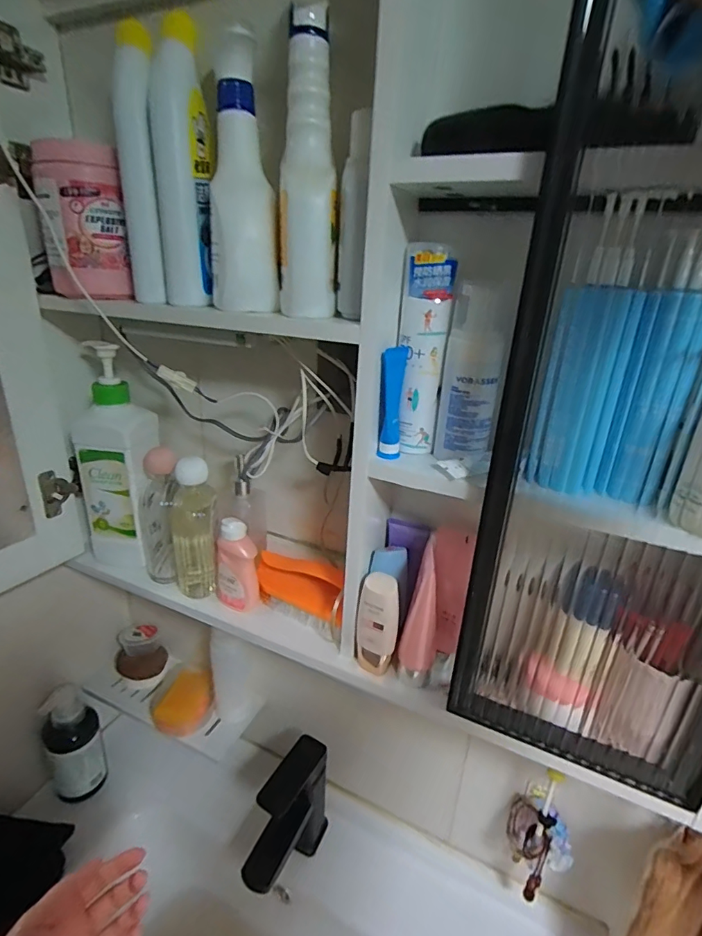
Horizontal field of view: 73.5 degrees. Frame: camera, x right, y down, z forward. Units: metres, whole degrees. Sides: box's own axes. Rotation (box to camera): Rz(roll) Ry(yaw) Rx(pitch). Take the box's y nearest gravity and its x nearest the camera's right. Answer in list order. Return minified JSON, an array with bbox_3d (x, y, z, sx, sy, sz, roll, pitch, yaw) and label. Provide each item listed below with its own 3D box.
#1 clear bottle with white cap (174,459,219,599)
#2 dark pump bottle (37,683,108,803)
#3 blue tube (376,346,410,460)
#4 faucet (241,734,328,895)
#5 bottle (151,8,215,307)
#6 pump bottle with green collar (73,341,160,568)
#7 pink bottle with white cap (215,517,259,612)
[{"bbox_3d":[-0.189,0.073,0.573,0.047,0.168,0.045,-2,23,-12],"label":"clear bottle with white cap"},{"bbox_3d":[-0.412,0.401,0.695,0.074,0.180,0.074,-13,28,-34],"label":"dark pump bottle"},{"bbox_3d":[0.037,-0.056,0.414,0.016,0.097,0.024,13,25,23],"label":"blue tube"},{"bbox_3d":[-0.088,0.468,0.606,0.055,0.162,0.149,16,26,28],"label":"faucet"},{"bbox_3d":[-0.158,-0.286,0.447,0.049,0.238,0.067,-3,23,-14],"label":"bottle"},{"bbox_3d":[-0.295,-0.011,0.599,0.080,0.266,0.071,8,23,12],"label":"pump bottle with green collar"},{"bbox_3d":[-0.137,0.111,0.555,0.044,0.106,0.051,-7,25,-23],"label":"pink bottle with white cap"}]

